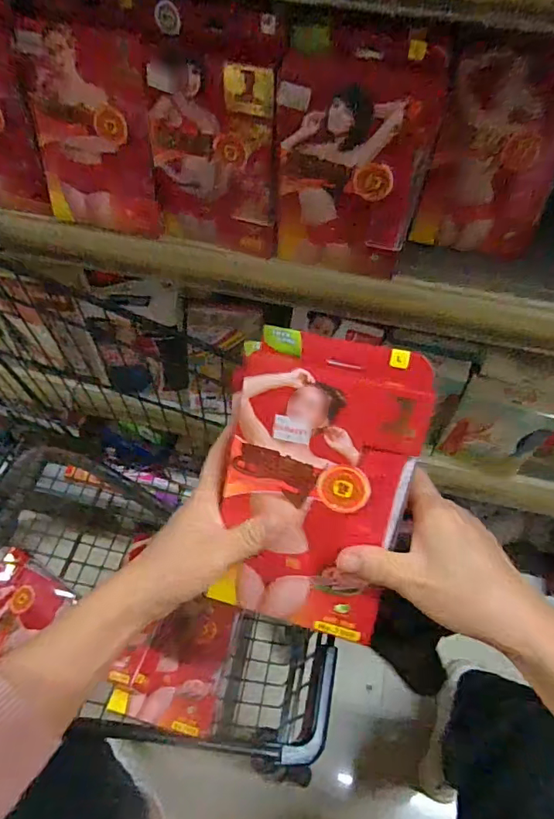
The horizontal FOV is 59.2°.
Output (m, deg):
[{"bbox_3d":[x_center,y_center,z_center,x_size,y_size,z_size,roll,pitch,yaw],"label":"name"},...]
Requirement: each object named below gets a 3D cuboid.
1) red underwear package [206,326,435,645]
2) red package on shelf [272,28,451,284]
[{"bbox_3d":[0.024,0.050,0.315,0.115,0.026,0.190,11,97,6],"label":"red underwear package"},{"bbox_3d":[0.060,-0.195,0.400,0.119,0.183,0.025,4,53,-1],"label":"red package on shelf"}]

